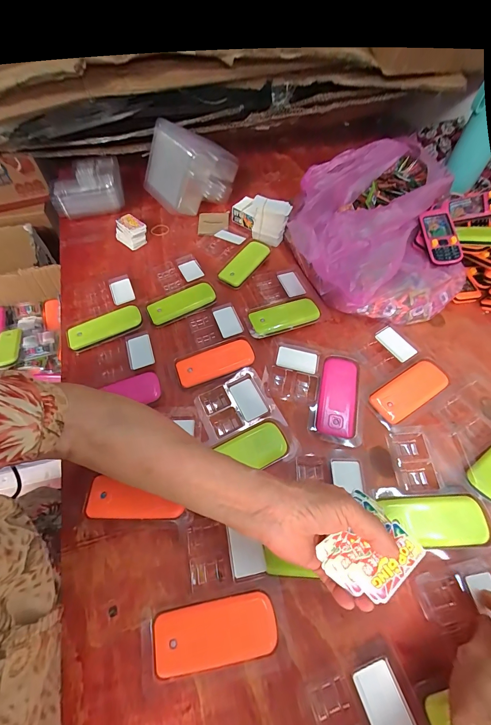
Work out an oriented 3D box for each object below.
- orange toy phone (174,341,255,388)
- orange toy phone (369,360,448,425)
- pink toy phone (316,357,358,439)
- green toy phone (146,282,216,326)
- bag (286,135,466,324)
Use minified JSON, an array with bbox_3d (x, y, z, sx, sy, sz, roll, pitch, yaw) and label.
[{"bbox_3d":[-0.040,-0.001,0.408,0.103,0.010,0.043,-17,59,-12],"label":"orange toy phone"},{"bbox_3d":[0.211,0.035,0.388,0.103,0.015,0.043,-27,61,-17],"label":"orange toy phone"},{"bbox_3d":[0.117,0.042,0.382,0.045,0.010,0.106,11,57,6],"label":"pink toy phone"},{"bbox_3d":[-0.099,-0.094,0.468,0.103,0.016,0.043,-21,60,-14],"label":"green toy phone"},{"bbox_3d":[0.207,-0.230,0.501,0.251,0.114,0.329,5,57,2],"label":"bag"}]

